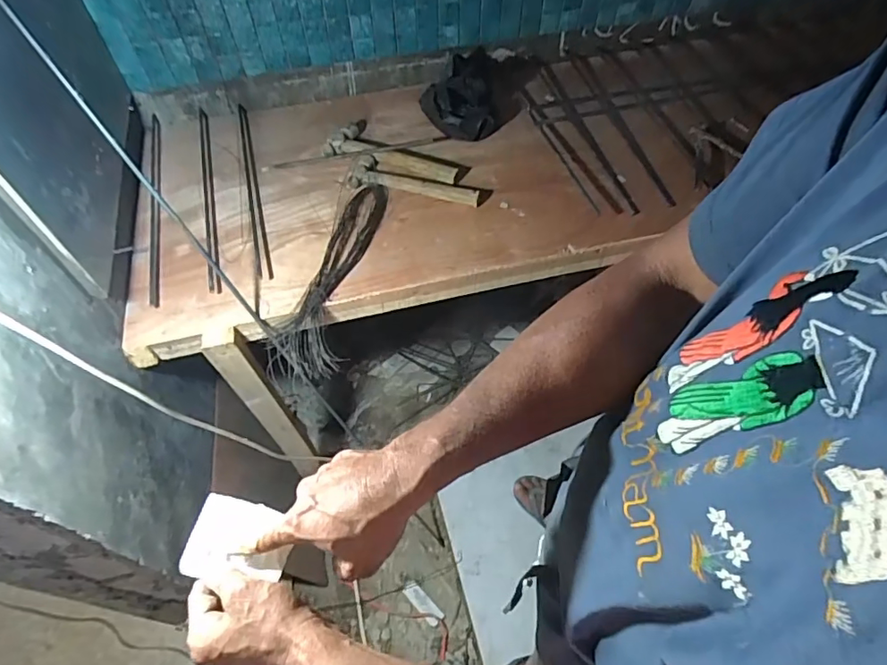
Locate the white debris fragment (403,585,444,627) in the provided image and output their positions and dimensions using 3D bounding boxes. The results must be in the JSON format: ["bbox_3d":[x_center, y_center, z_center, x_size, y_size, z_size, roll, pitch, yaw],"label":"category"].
[{"bbox_3d":[-0.051,0.697,1.344,0.043,0.006,0.116,-25,49,-36],"label":"white debris fragment"}]

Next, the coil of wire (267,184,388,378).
[{"bbox_3d":[-0.211,-0.122,0.990,0.142,0.060,0.432,6,56,5],"label":"coil of wire"}]

